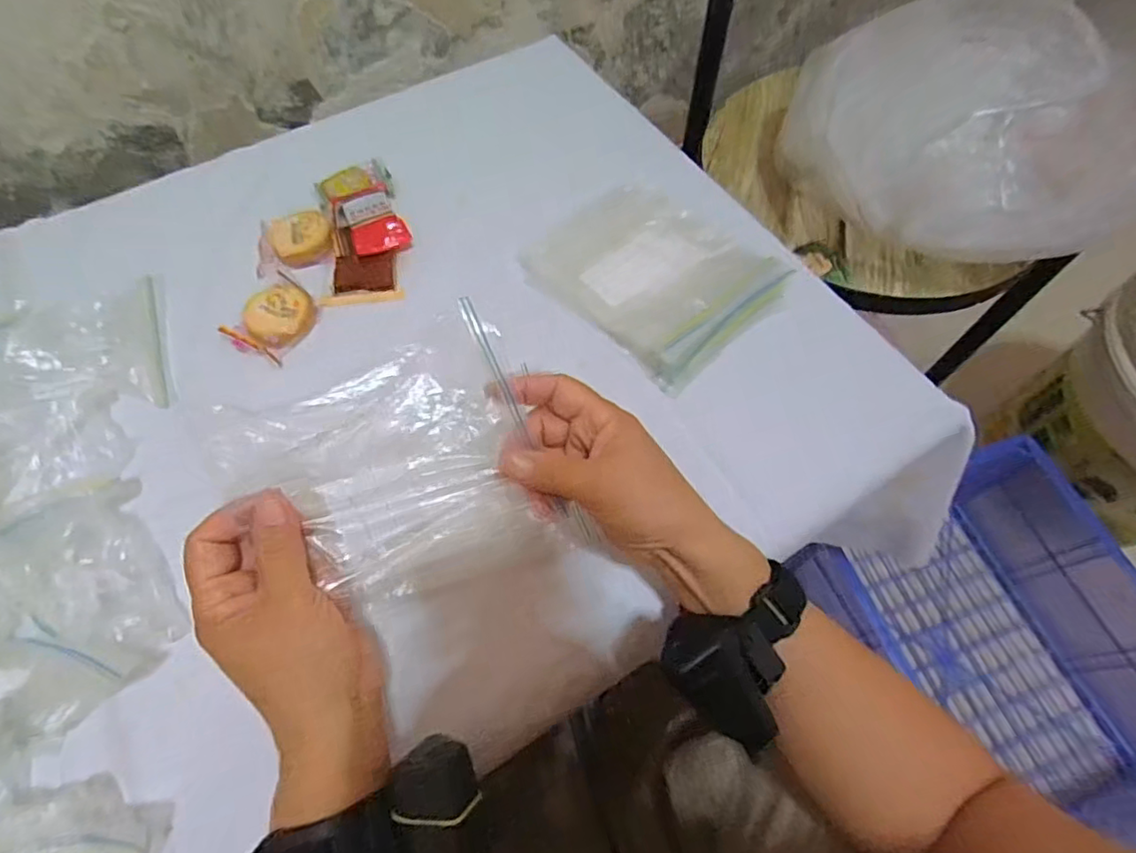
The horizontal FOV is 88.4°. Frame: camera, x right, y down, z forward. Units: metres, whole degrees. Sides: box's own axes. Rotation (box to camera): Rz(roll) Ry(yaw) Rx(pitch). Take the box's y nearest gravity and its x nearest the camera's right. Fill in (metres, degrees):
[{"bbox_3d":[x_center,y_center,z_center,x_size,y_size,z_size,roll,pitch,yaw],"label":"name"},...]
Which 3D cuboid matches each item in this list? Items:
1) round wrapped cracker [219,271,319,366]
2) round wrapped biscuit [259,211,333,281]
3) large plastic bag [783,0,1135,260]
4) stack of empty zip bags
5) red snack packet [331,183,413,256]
[{"bbox_3d":[-0.226,-0.086,0.451,0.052,0.013,0.067,29,67,14],"label":"round wrapped cracker"},{"bbox_3d":[-0.228,-0.157,0.488,0.063,0.010,0.057,-9,63,-4],"label":"round wrapped biscuit"},{"bbox_3d":[0.351,-0.263,0.478,0.261,0.201,0.201,0,63,0],"label":"large plastic bag"},{"bbox_3d":[0.070,-0.132,0.480,0.183,0.026,0.147,41,70,19],"label":"stack of empty zip bags"},{"bbox_3d":[-0.168,-0.177,0.495,0.048,0.013,0.069,-27,66,-12],"label":"red snack packet"}]

